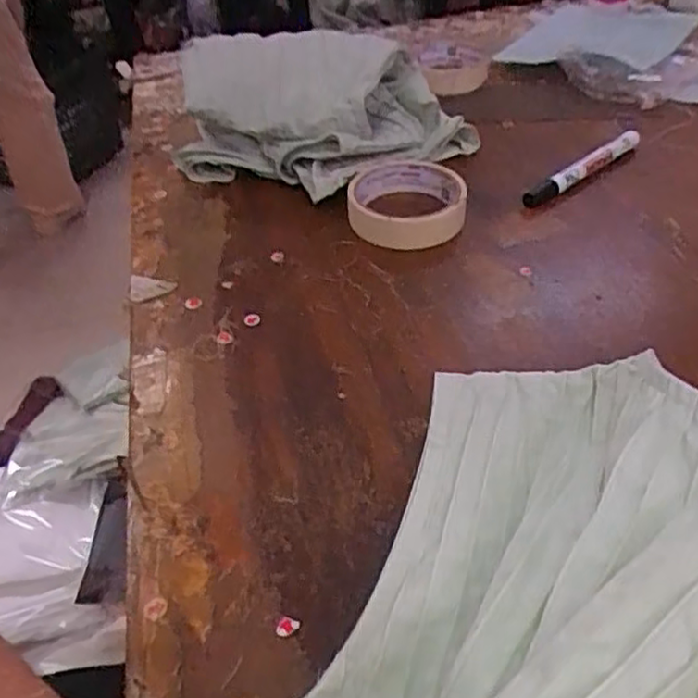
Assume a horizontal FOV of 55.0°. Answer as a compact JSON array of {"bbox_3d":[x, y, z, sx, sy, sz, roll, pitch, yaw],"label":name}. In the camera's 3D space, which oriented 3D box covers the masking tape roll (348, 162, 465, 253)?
[{"bbox_3d":[0.045,-0.112,0.524,0.088,0.029,0.088,-2,43,2],"label":"masking tape roll"}]

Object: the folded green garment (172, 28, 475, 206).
[{"bbox_3d":[-0.019,-0.200,0.567,0.259,0.099,0.139,-8,43,-4],"label":"folded green garment"}]

